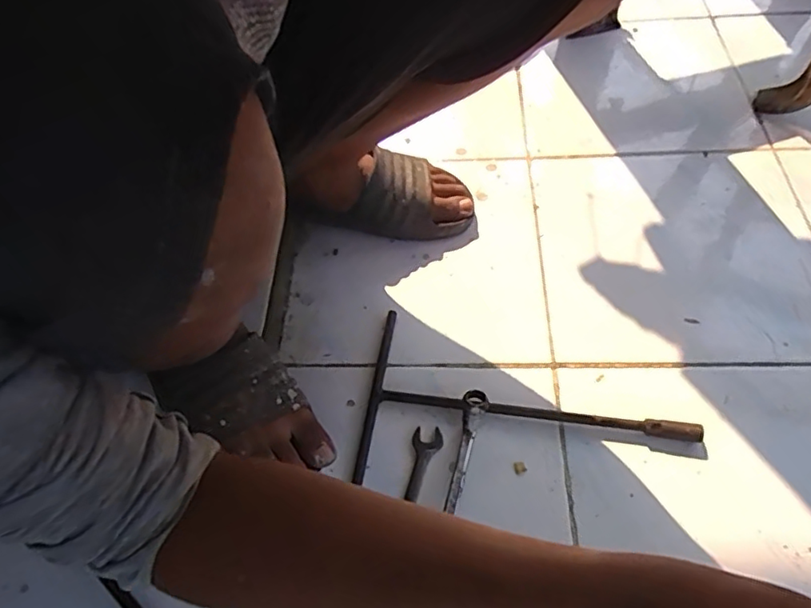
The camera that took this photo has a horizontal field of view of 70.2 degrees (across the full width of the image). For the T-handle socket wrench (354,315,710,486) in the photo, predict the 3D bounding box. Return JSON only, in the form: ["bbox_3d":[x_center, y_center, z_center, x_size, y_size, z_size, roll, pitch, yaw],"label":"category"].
[{"bbox_3d":[0.114,0.098,0.541,0.301,0.023,0.174,6,56,9],"label":"T-handle socket wrench"}]

